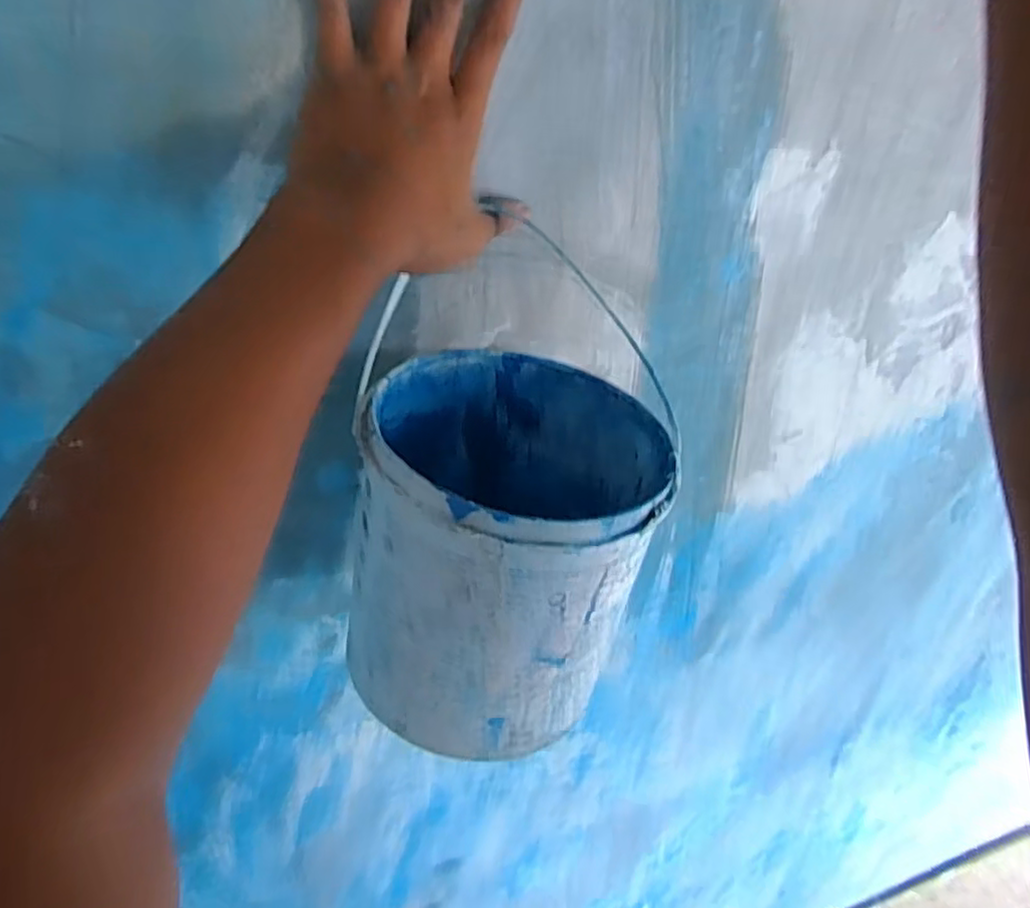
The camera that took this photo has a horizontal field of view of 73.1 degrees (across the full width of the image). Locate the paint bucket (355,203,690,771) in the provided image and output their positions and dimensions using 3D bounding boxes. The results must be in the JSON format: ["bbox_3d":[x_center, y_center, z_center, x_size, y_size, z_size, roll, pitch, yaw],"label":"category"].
[{"bbox_3d":[-0.001,0.048,0.431,0.165,0.189,0.182,5,35,8],"label":"paint bucket"}]

